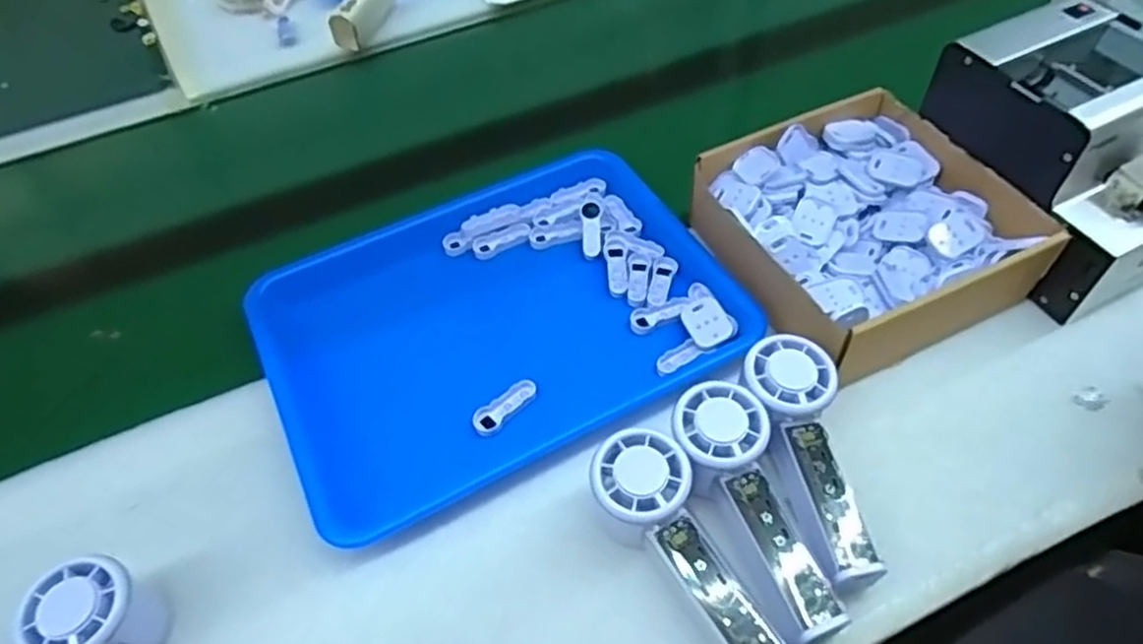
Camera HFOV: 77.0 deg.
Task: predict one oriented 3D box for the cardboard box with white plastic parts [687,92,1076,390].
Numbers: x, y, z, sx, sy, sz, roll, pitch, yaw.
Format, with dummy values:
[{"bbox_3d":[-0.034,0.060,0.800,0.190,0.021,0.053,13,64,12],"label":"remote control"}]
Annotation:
[{"bbox_3d":[0.224,-0.074,0.555,0.212,0.070,0.193,-22,54,-12],"label":"cardboard box with white plastic parts"}]

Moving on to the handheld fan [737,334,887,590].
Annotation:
[{"bbox_3d":[0.148,0.082,0.448,0.056,0.040,0.154,-9,67,-3],"label":"handheld fan"}]

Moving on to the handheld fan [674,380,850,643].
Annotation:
[{"bbox_3d":[0.108,0.110,0.427,0.055,0.032,0.154,-19,66,-10],"label":"handheld fan"}]

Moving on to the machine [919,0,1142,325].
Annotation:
[{"bbox_3d":[0.379,-0.124,0.540,0.141,0.139,0.174,-22,54,-12],"label":"machine"}]

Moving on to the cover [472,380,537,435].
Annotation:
[{"bbox_3d":[-0.048,0.060,0.510,0.018,0.009,0.051,36,63,27],"label":"cover"}]

